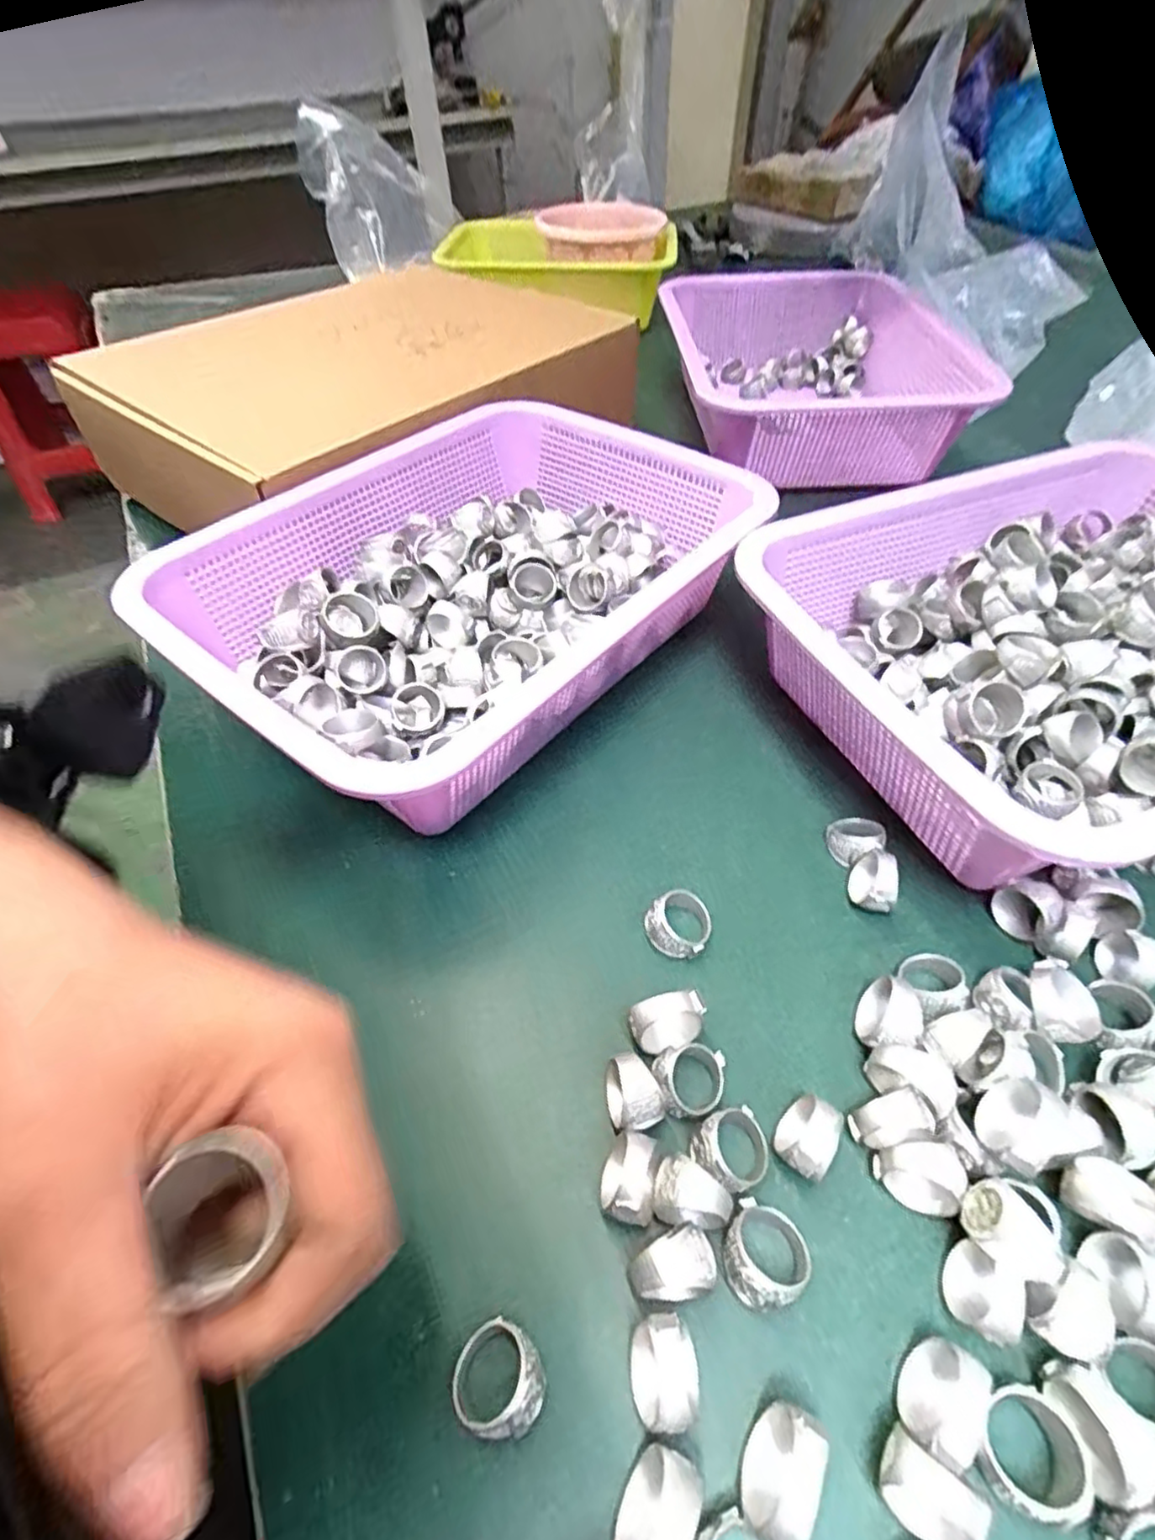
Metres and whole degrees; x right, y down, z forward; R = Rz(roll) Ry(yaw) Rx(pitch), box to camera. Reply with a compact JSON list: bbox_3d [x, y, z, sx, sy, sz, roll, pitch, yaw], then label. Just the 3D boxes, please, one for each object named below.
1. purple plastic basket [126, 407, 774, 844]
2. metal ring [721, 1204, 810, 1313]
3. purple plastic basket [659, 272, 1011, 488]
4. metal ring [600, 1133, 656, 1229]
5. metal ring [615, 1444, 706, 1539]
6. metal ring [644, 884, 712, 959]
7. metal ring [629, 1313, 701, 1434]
[{"bbox_3d":[-0.054,-0.096,0.383,0.228,0.091,0.306,33,57,27],"label":"purple plastic basket"},{"bbox_3d":[0.059,0.153,0.208,0.026,0.015,0.024,-1,48,1],"label":"metal ring"},{"bbox_3d":[0.192,-0.345,0.576,0.220,0.080,0.287,-1,48,1],"label":"purple plastic basket"},{"bbox_3d":[0.016,0.136,0.219,0.016,0.023,0.024,2,48,4],"label":"metal ring"},{"bbox_3d":[0.020,0.190,0.168,0.018,0.025,0.026,26,54,23],"label":"metal ring"},{"bbox_3d":[0.043,0.065,0.284,0.026,0.017,0.026,-1,48,1],"label":"metal ring"},{"bbox_3d":[0.025,0.172,0.190,0.019,0.017,0.024,0,48,2],"label":"metal ring"}]

